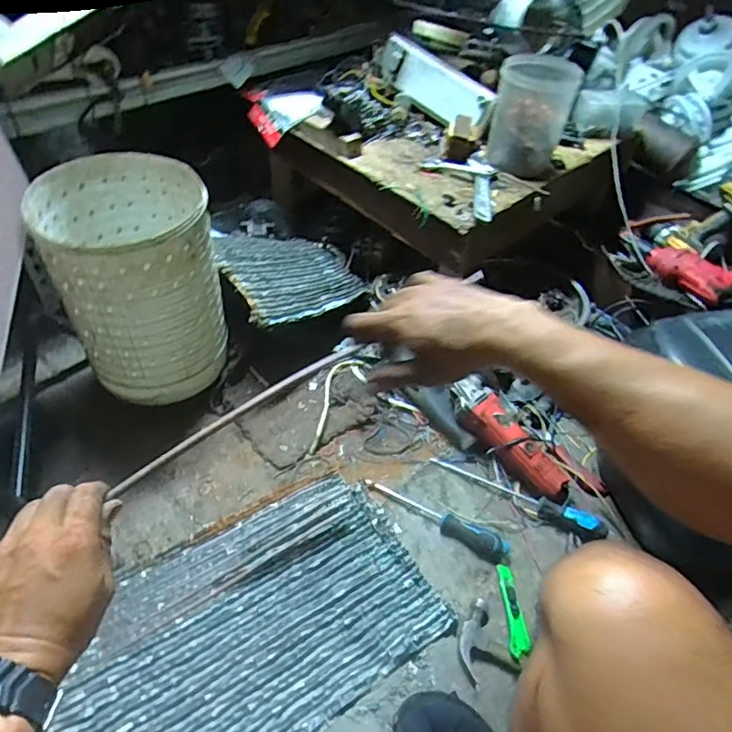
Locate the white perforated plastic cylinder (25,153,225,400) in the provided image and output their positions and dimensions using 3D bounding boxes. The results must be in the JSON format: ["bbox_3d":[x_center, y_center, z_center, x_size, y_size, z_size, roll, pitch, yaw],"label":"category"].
[{"bbox_3d":[-0.379,-0.138,0.925,0.239,0.328,0.260,-13,50,-17],"label":"white perforated plastic cylinder"}]

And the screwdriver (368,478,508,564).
[{"bbox_3d":[0.114,0.249,0.893,0.249,0.029,0.043,23,50,15],"label":"screwdriver"}]

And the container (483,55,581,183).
[{"bbox_3d":[0.303,-0.458,0.997,0.134,0.179,0.109,17,49,10],"label":"container"}]

